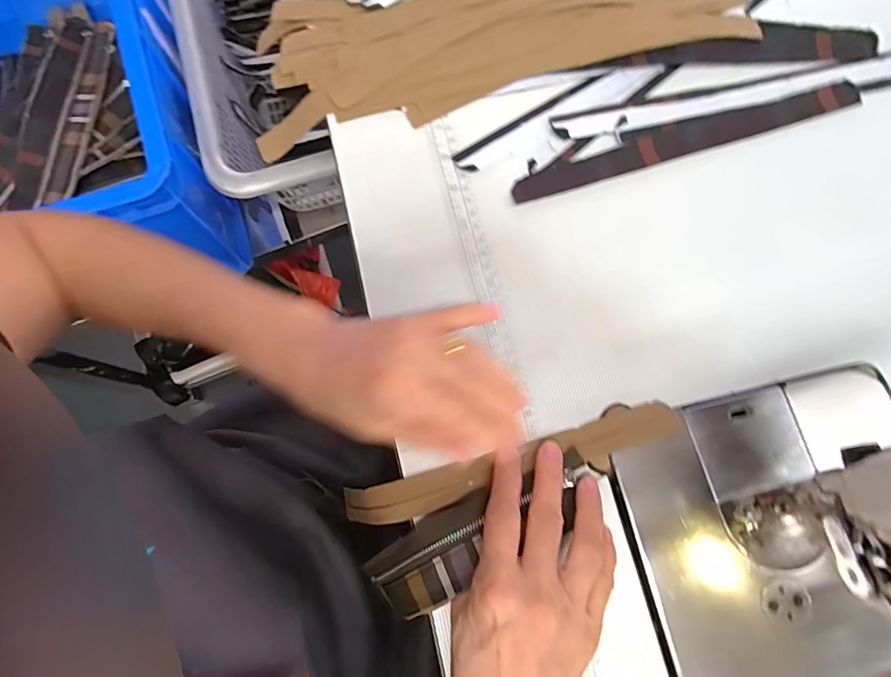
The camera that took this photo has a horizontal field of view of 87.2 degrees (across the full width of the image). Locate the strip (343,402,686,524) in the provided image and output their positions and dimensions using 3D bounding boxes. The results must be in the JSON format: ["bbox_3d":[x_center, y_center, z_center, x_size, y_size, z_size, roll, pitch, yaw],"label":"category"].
[{"bbox_3d":[0.040,0.080,0.290,0.212,0.024,0.026,-16,77,-1],"label":"strip"}]

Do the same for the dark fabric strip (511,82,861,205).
[{"bbox_3d":[0.172,-0.144,0.335,0.259,0.006,0.025,-17,77,-4],"label":"dark fabric strip"}]

